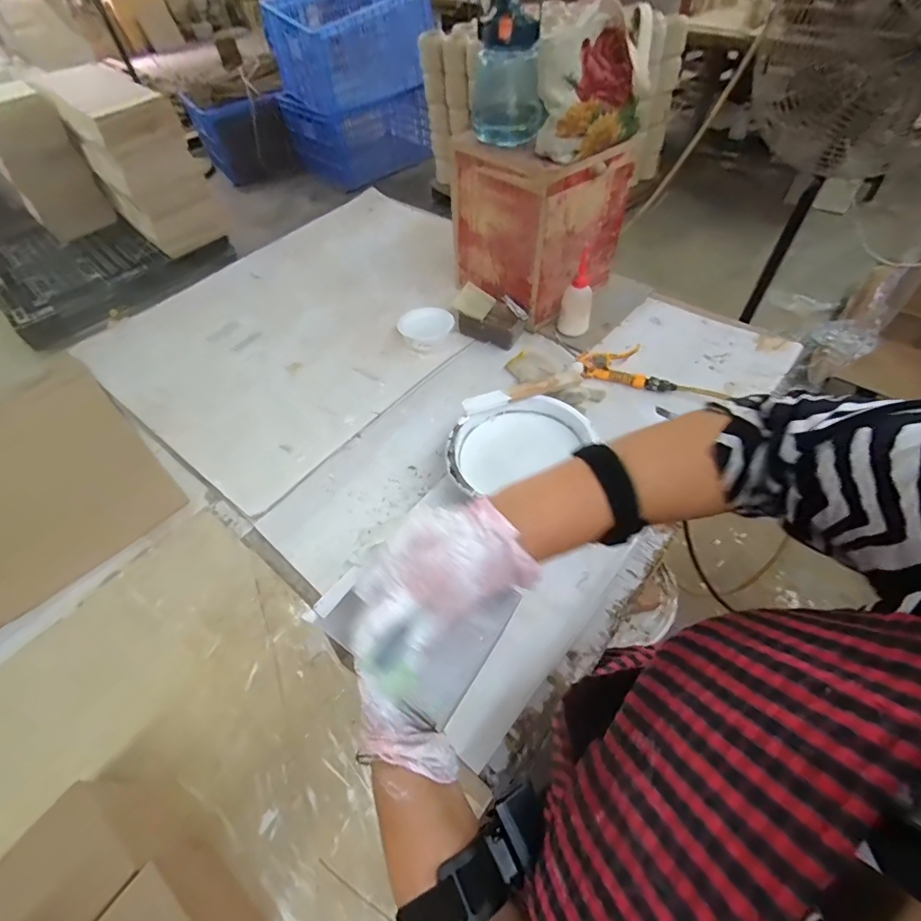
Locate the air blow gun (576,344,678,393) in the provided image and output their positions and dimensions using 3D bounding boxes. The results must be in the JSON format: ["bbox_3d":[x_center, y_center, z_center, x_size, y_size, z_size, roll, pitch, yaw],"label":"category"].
[{"bbox_3d":[0.321,-0.178,0.893,0.178,0.035,0.092,18,57,18],"label":"air blow gun"}]

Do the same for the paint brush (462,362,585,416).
[{"bbox_3d":[0.106,-0.112,0.746,0.206,0.015,0.036,-20,54,-9],"label":"paint brush"}]

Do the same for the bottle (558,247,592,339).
[{"bbox_3d":[0.233,-0.322,0.928,0.062,0.151,0.072,9,55,12],"label":"bottle"}]

